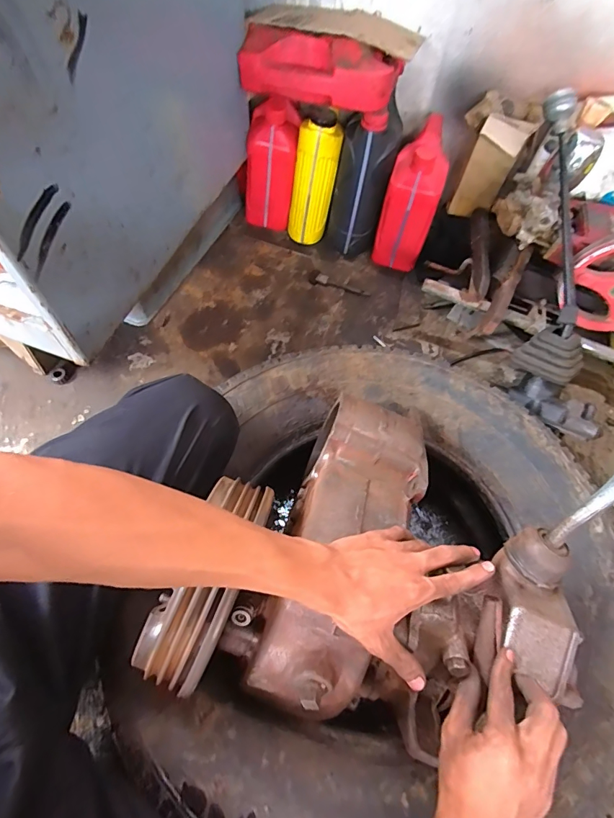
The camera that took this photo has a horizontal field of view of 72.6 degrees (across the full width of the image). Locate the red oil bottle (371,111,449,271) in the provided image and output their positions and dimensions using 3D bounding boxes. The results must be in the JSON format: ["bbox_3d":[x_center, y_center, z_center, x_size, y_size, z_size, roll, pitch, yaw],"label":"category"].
[{"bbox_3d":[0.240,-0.483,0.968,0.113,0.284,0.164,17,61,5],"label":"red oil bottle"}]

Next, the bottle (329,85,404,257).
[{"bbox_3d":[0.130,-0.527,0.977,0.120,0.298,0.158,13,61,3],"label":"bottle"}]

